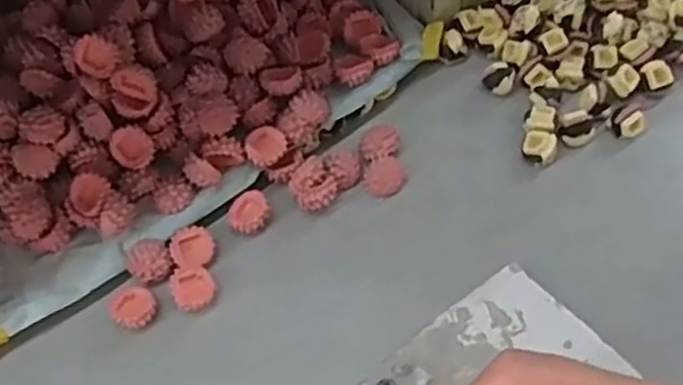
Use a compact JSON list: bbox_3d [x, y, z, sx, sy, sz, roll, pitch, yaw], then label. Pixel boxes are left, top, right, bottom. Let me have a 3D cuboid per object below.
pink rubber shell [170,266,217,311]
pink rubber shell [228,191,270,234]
[{"bbox_3d":[-0.066,0.043,0.326,0.018,0.006,0.019,-1,62,2],"label":"pink rubber shell"},{"bbox_3d":[-0.043,0.009,0.344,0.020,0.007,0.020,-1,62,2],"label":"pink rubber shell"}]

